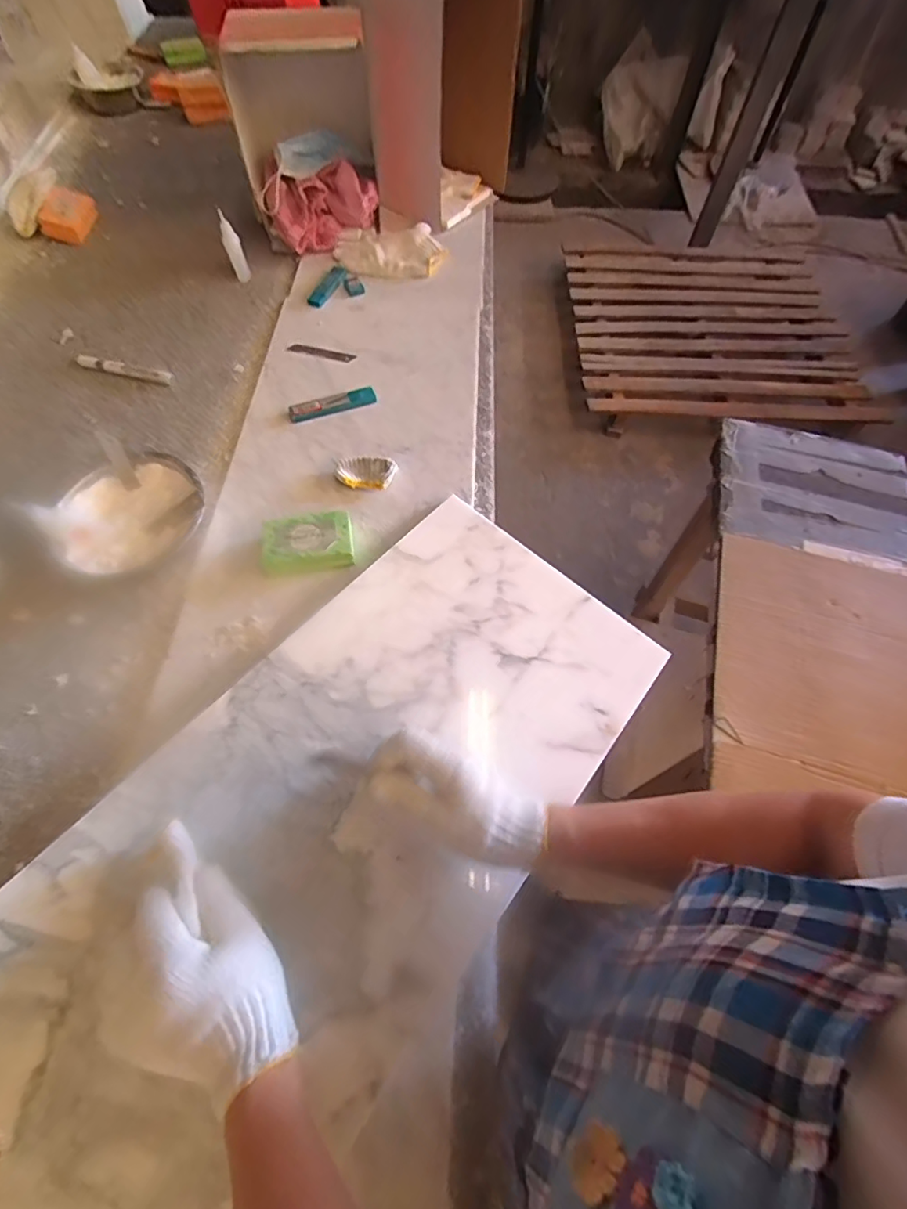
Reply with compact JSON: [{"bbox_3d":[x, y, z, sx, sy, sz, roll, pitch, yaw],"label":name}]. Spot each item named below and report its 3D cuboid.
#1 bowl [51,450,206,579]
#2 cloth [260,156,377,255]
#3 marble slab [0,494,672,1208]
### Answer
[{"bbox_3d":[-0.351,-0.095,0.587,0.145,0.059,0.136,1,63,-2],"label":"bowl"},{"bbox_3d":[-0.211,-0.639,0.848,0.168,0.089,0.094,-17,65,-11],"label":"cloth"},{"bbox_3d":[-0.072,0.154,0.459,0.298,0.017,0.589,39,63,11],"label":"marble slab"}]

